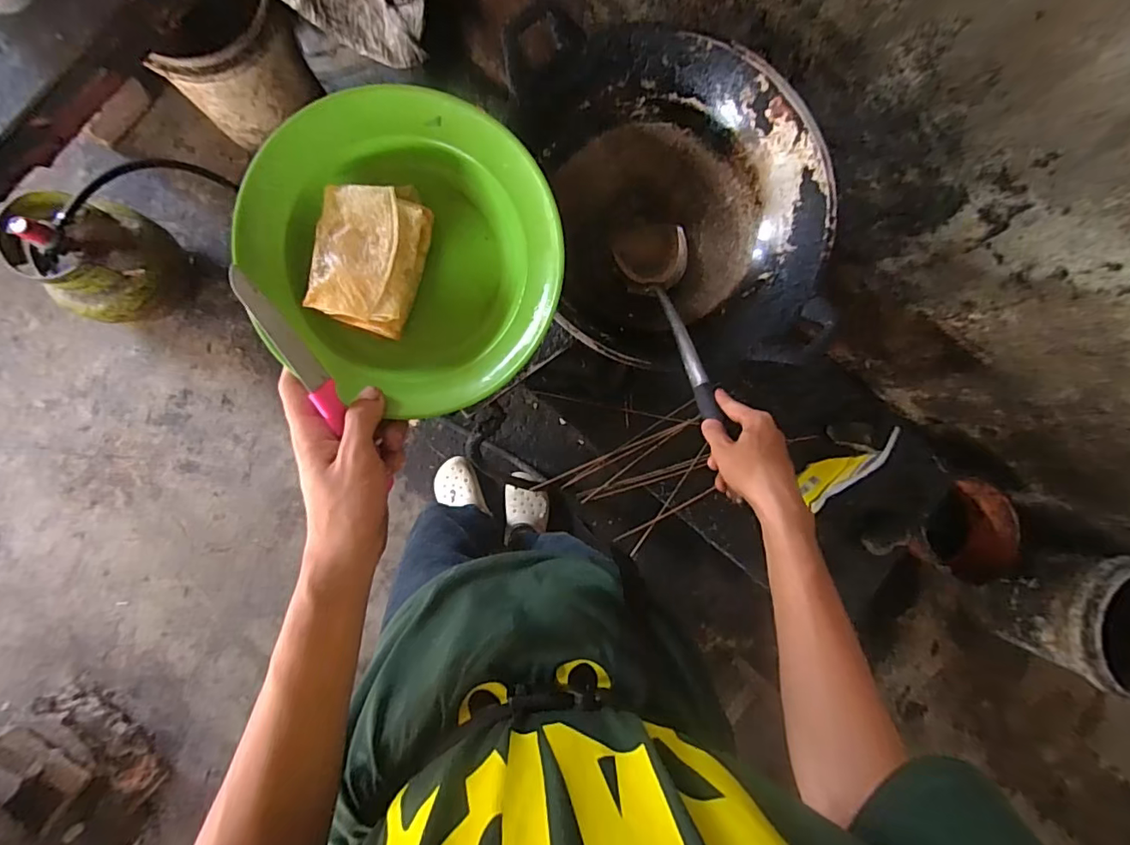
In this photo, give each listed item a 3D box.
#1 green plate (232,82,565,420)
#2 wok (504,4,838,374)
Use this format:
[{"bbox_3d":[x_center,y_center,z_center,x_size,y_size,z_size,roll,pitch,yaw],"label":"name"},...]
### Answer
[{"bbox_3d":[-0.104,-0.116,0.373,0.189,0.058,0.208,-35,91,-6],"label":"green plate"},{"bbox_3d":[0.142,-0.288,0.718,0.403,0.152,0.440,-5,88,-6],"label":"wok"}]

